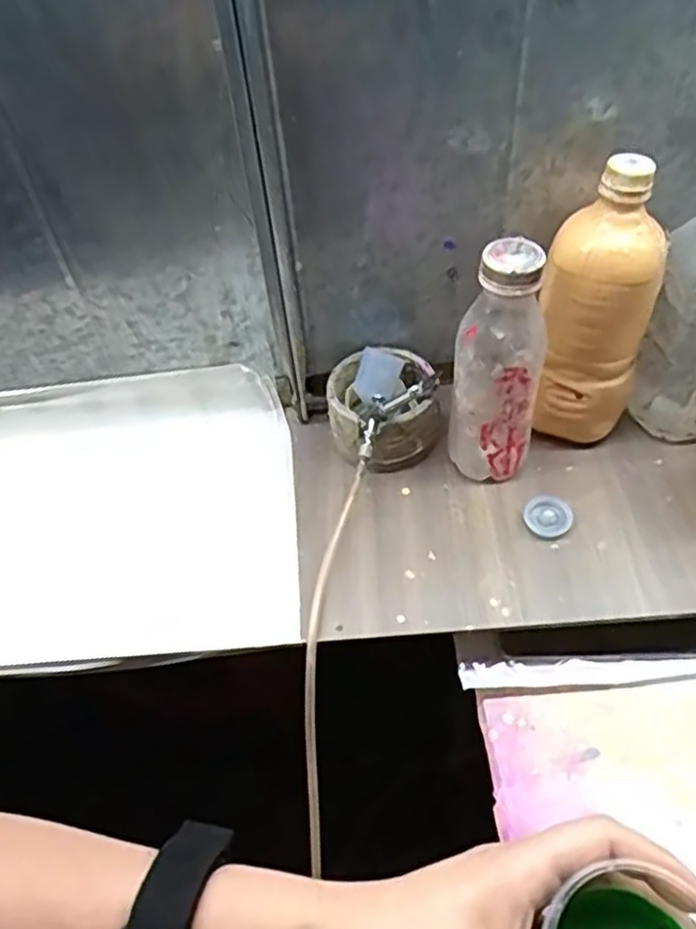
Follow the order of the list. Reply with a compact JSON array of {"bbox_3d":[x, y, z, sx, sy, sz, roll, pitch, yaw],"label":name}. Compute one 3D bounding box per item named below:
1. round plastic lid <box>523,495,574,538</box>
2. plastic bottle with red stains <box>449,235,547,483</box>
[{"bbox_3d":[0.149,0.039,0.537,0.034,0.008,0.034,-3,50,3],"label":"round plastic lid"},{"bbox_3d":[0.106,-0.064,0.512,0.058,0.189,0.054,-21,51,-12],"label":"plastic bottle with red stains"}]

